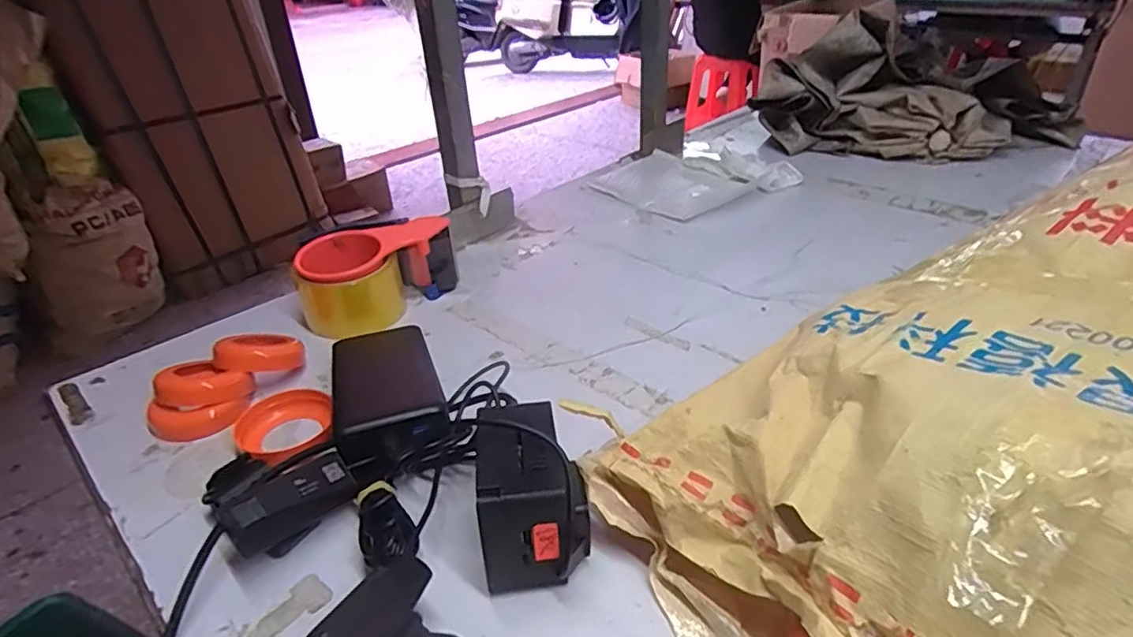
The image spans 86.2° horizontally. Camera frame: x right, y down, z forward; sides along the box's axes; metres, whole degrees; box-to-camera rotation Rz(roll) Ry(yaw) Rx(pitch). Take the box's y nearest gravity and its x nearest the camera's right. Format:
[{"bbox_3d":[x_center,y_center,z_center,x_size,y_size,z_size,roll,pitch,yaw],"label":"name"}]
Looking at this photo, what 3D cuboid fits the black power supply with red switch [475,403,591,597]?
[{"bbox_3d":[-0.021,0.096,0.337,0.059,0.077,0.078,-8,33,-7],"label":"black power supply with red switch"}]

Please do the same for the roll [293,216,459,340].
[{"bbox_3d":[-0.180,-0.047,0.570,0.138,0.077,0.074,-23,37,-28],"label":"roll"}]

